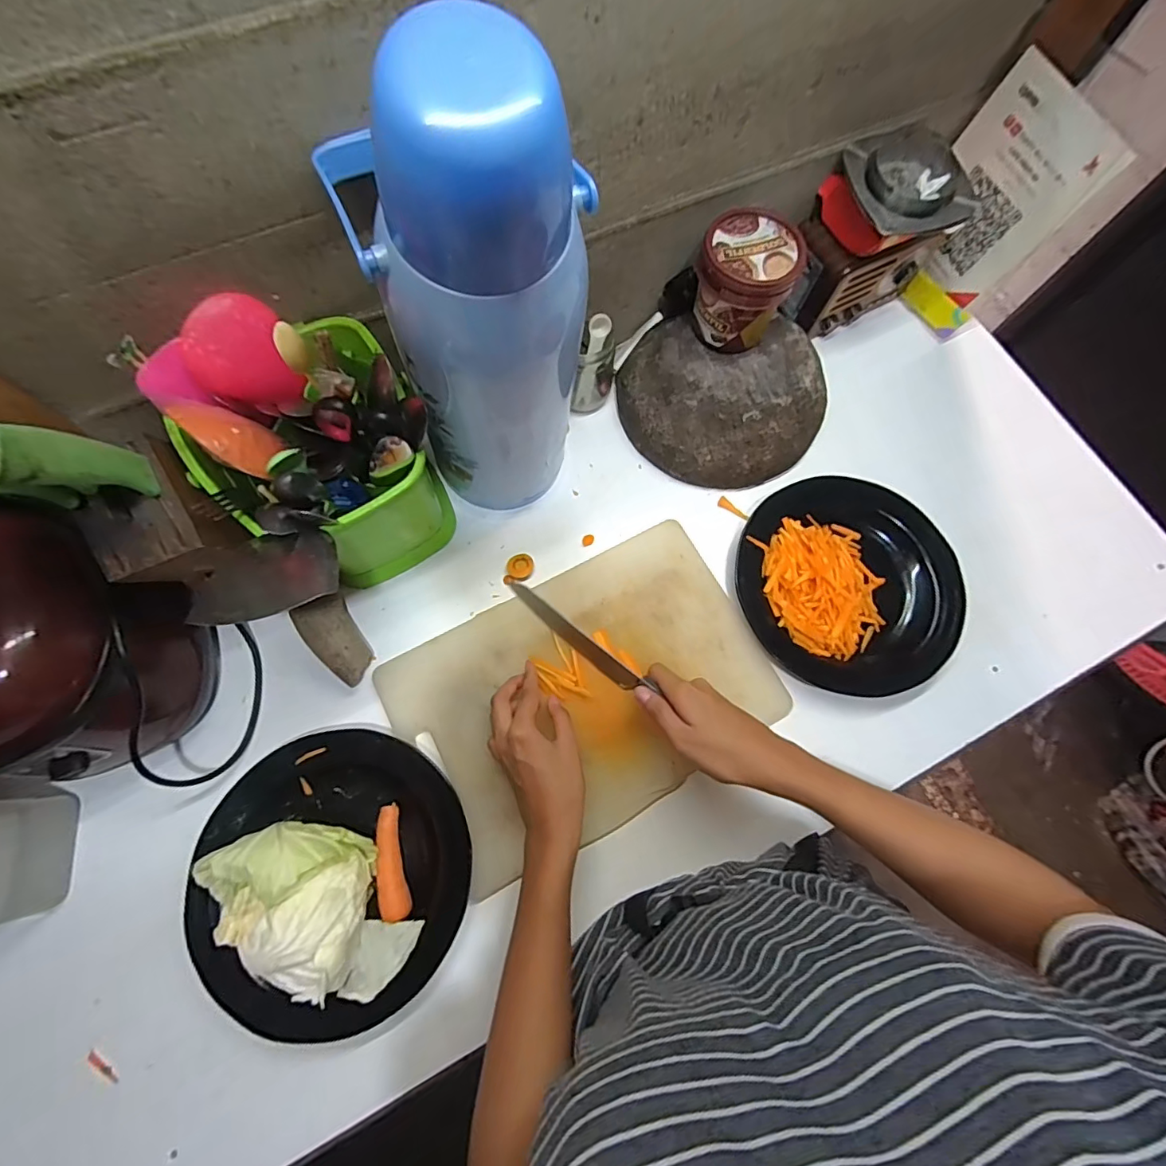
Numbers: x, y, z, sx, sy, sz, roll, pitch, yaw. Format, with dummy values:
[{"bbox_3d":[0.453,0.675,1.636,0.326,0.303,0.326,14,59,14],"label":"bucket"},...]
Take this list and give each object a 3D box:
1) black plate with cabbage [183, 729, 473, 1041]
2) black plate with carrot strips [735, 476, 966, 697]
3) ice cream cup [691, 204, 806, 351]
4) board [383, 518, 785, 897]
[{"bbox_3d":[-0.214,0.238,0.422,0.224,0.087,0.217,0,72,-1],"label":"black plate with cabbage"},{"bbox_3d":[0.272,-0.004,0.526,0.220,0.043,0.223,0,72,-1],"label":"black plate with carrot strips"},{"bbox_3d":[0.160,-0.297,0.526,0.092,0.099,0.083,18,74,3],"label":"ice cream cup"},{"bbox_3d":[0.004,0.103,0.504,0.343,0.017,0.233,-27,75,-10],"label":"board"}]

